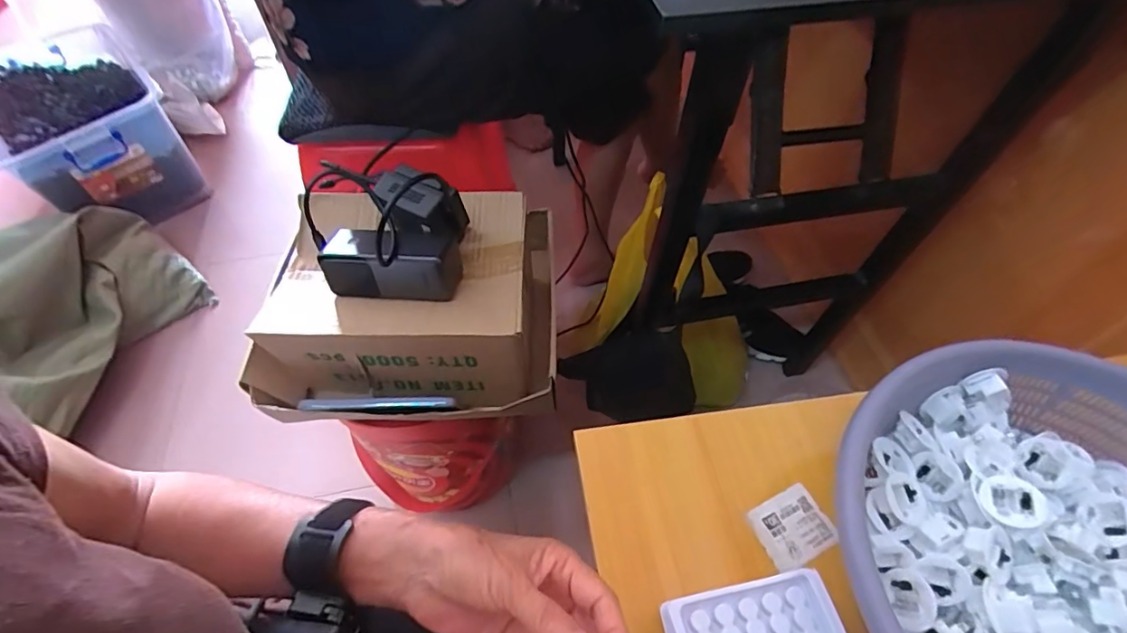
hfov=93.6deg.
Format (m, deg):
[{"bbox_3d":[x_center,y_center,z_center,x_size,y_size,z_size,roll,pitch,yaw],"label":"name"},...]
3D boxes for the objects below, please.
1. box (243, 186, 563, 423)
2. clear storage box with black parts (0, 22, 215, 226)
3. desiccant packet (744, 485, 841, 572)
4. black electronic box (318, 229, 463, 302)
[{"bbox_3d":[-0.184,-0.009,0.611,0.324,0.138,0.238,-3,55,-2],"label":"box"},{"bbox_3d":[-1.035,-0.397,1.162,0.311,0.255,0.386,-38,62,-23],"label":"clear storage box with black parts"},{"bbox_3d":[0.178,0.164,0.412,0.057,0.004,0.049,-22,57,-15],"label":"desiccant packet"},{"bbox_3d":[-0.173,-0.053,0.532,0.129,0.057,0.048,2,55,2],"label":"black electronic box"}]

